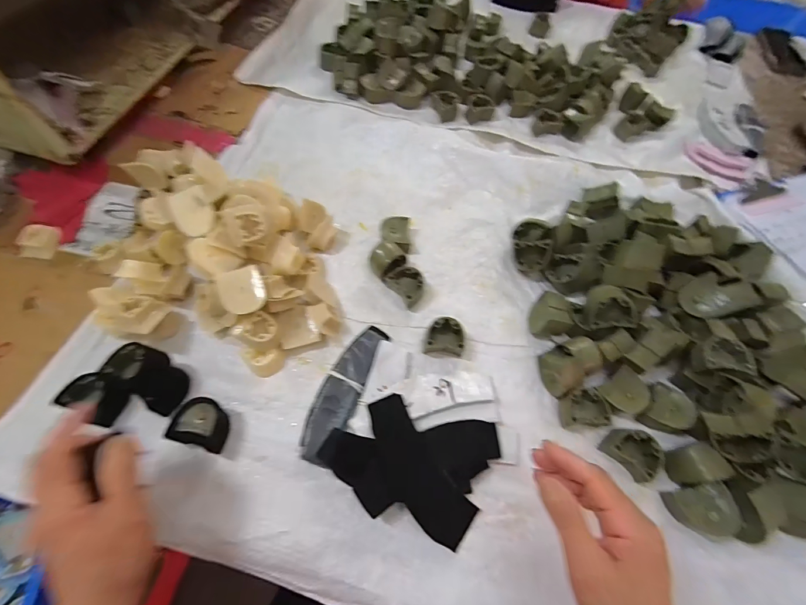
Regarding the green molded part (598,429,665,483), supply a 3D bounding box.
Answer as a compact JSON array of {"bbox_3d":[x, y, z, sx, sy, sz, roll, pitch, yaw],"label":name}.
[{"bbox_3d":[0.236,0.155,0.360,0.037,0.034,0.047,-40,71,-19],"label":"green molded part"}]

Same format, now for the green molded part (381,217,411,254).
[{"bbox_3d":[-0.009,-0.093,0.480,0.040,0.030,0.050,0,63,-2],"label":"green molded part"}]

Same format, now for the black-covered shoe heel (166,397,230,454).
[{"bbox_3d":[-0.203,0.123,0.354,0.048,0.034,0.044,15,64,6],"label":"black-covered shoe heel"}]

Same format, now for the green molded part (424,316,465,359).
[{"bbox_3d":[0.052,0.042,0.417,0.044,0.031,0.040,11,63,4],"label":"green molded part"}]

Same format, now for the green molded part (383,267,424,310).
[{"bbox_3d":[0.005,-0.022,0.447,0.036,0.026,0.049,-37,70,-18],"label":"green molded part"}]

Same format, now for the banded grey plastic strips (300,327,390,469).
[{"bbox_3d":[-0.066,0.093,0.388,0.044,0.006,0.153,21,64,8],"label":"banded grey plastic strips"}]

